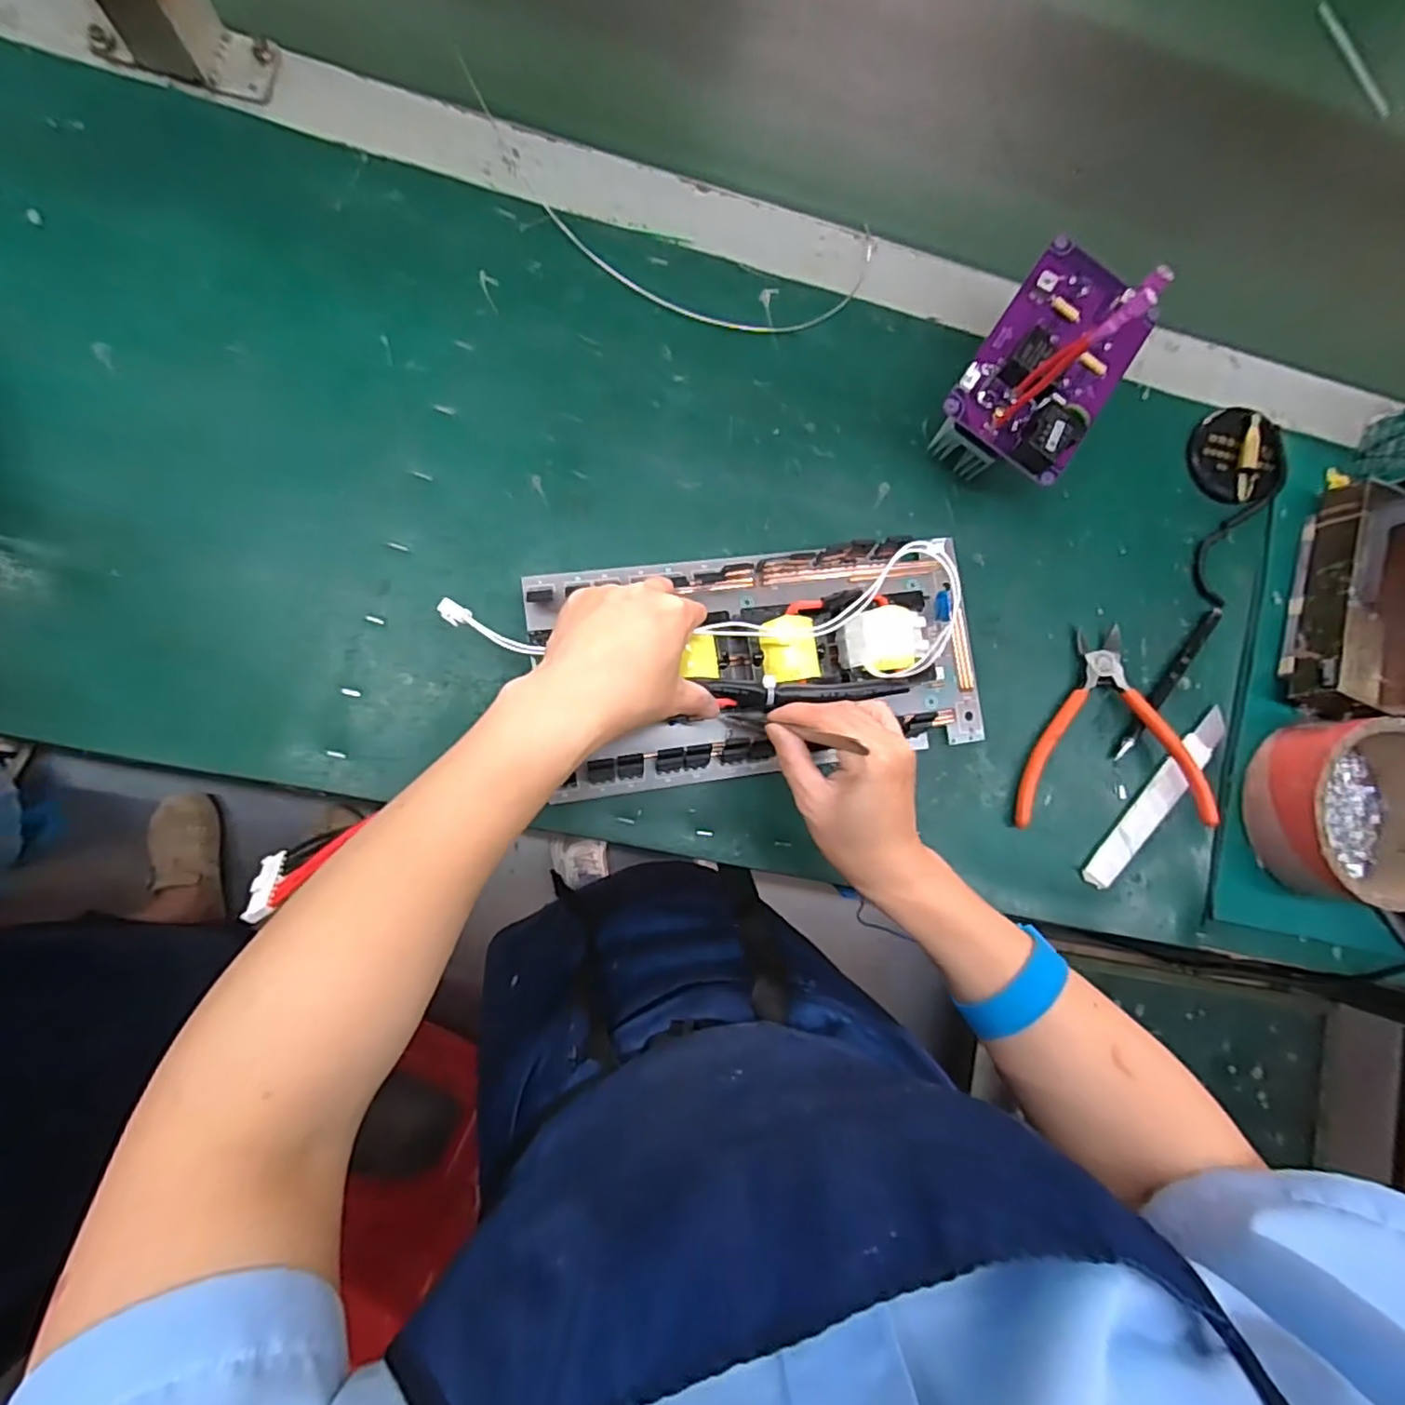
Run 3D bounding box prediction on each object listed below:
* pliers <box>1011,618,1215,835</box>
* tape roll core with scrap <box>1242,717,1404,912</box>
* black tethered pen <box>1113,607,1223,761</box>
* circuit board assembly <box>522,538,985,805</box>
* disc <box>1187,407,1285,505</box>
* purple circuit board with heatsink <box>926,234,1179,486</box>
[{"bbox_3d":[0.272,0.016,0.443,0.126,0.028,0.130,-2,86,-8],"label":"pliers"},{"bbox_3d":[0.448,0.074,0.450,0.128,0.052,0.123,-2,86,-8],"label":"tape roll core with scrap"},{"bbox_3d":[0.332,-0.014,0.464,0.013,0.007,0.134,40,82,-4],"label":"black tethered pen"},{"bbox_3d":[0.044,-0.027,0.397,0.287,0.066,0.141,-7,87,-9],"label":"circuit board assembly"},{"bbox_3d":[0.390,-0.180,0.477,0.060,0.010,0.067,-12,91,8],"label":"disc"},{"bbox_3d":[0.214,-0.210,0.423,0.084,0.082,0.149,35,82,-4],"label":"purple circuit board with heatsink"}]

